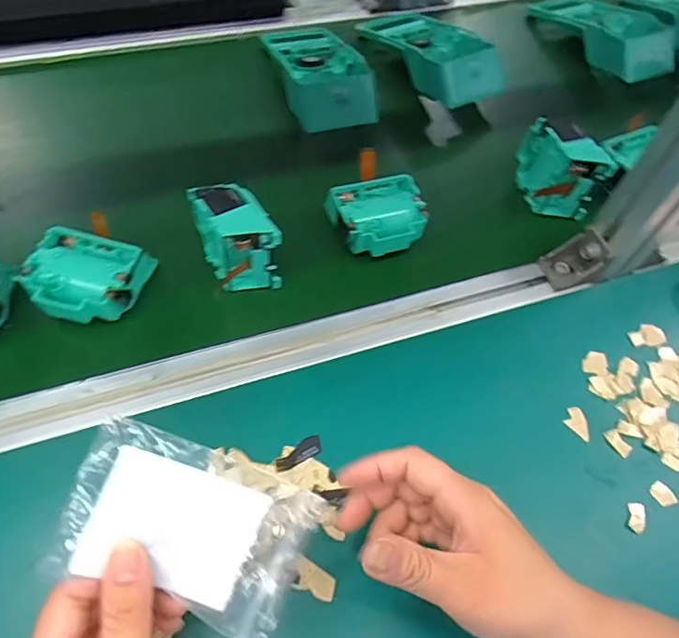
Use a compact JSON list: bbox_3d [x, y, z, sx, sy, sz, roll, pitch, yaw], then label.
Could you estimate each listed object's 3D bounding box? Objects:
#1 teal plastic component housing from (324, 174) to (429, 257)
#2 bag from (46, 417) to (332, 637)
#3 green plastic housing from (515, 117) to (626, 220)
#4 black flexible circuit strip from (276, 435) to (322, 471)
[{"bbox_3d":[0.033,-0.091,0.474,0.083,0.030,0.065,-18,57,-8],"label":"teal plastic component housing"},{"bbox_3d":[-0.072,0.104,0.267,0.118,0.018,0.074,29,73,-16],"label":"bag"},{"bbox_3d":[0.207,-0.138,0.506,0.084,0.069,0.056,18,59,15],"label":"green plastic housing"},{"bbox_3d":[-0.029,0.094,0.379,0.035,0.004,0.014,-24,61,-20],"label":"black flexible circuit strip"}]

